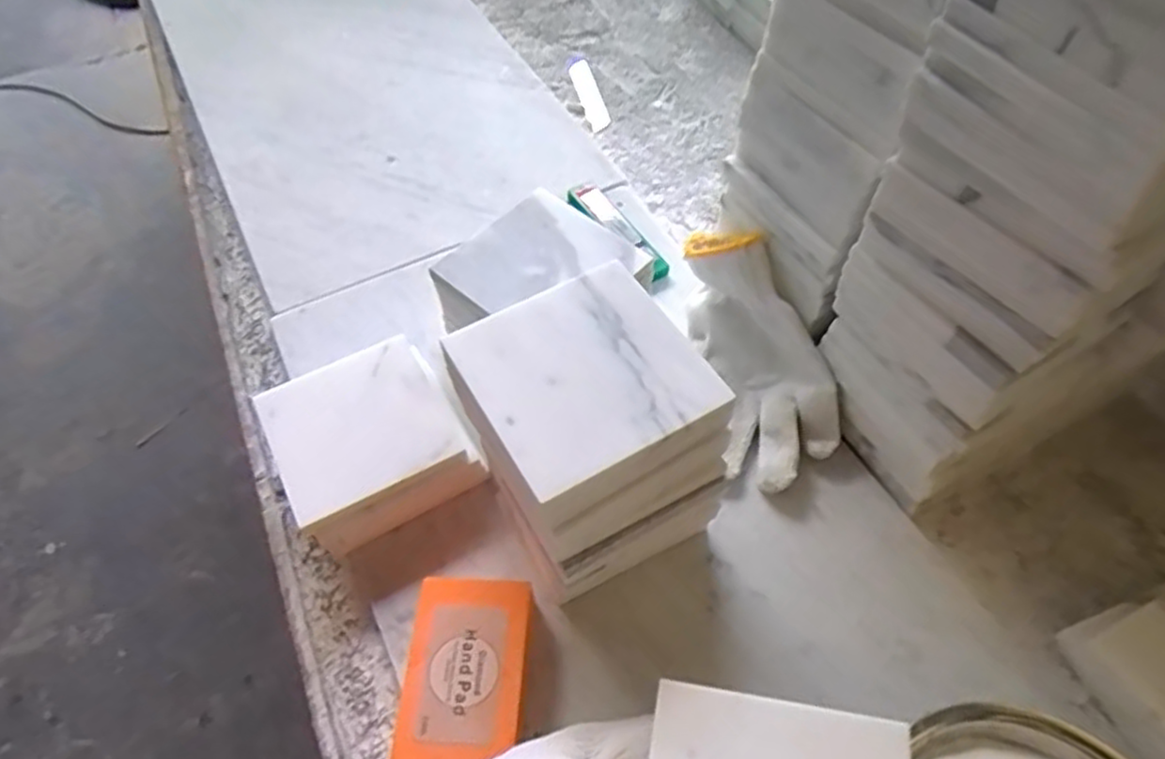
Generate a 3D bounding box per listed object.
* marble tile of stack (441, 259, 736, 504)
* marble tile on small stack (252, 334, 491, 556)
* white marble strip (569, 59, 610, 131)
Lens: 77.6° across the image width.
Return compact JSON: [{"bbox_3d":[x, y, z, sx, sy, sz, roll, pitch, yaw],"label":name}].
[{"bbox_3d":[0.000,-0.006,0.336,0.098,0.008,0.100,-26,61,-15],"label":"marble tile of stack"},{"bbox_3d":[-0.132,0.040,0.459,0.108,0.045,0.111,-26,61,-15],"label":"marble tile on small stack"},{"bbox_3d":[0.006,-0.280,0.710,0.022,0.007,0.107,-14,58,-8],"label":"white marble strip"}]

